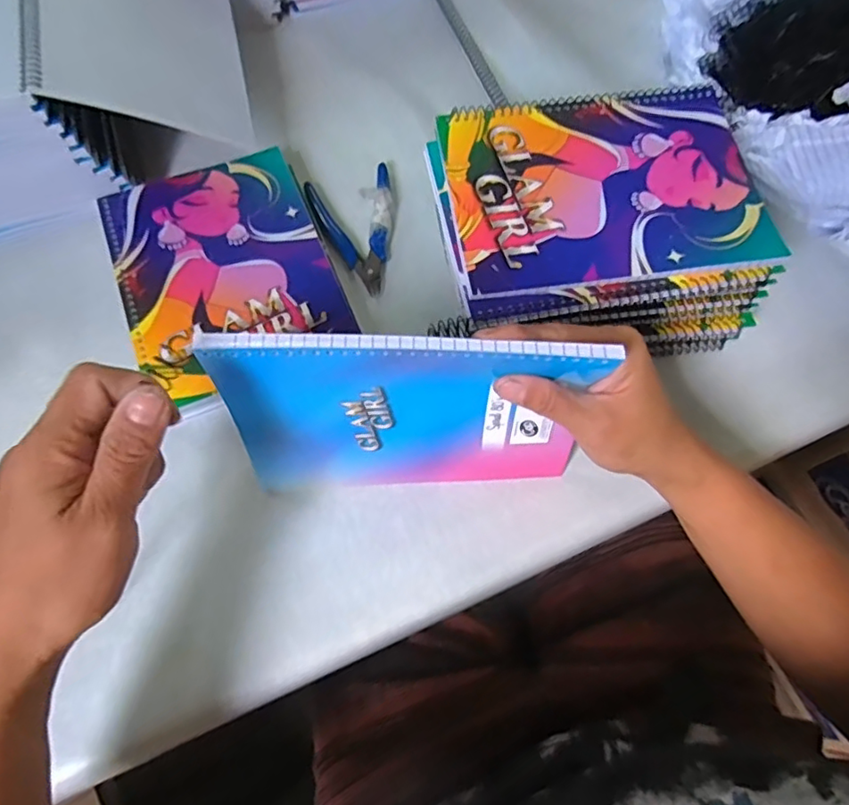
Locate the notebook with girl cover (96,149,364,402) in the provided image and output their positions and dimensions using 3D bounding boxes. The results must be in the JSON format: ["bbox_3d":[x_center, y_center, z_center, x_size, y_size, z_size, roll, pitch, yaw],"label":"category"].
[{"bbox_3d":[-0.149,-0.099,0.438,0.145,0.023,0.189,-21,69,-11],"label":"notebook with girl cover"}]

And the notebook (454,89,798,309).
[{"bbox_3d":[0.115,-0.143,0.379,0.196,0.011,0.148,-8,67,-6],"label":"notebook"}]

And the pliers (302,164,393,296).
[{"bbox_3d":[-0.053,-0.138,0.462,0.067,0.015,0.111,-11,68,-7],"label":"pliers"}]

